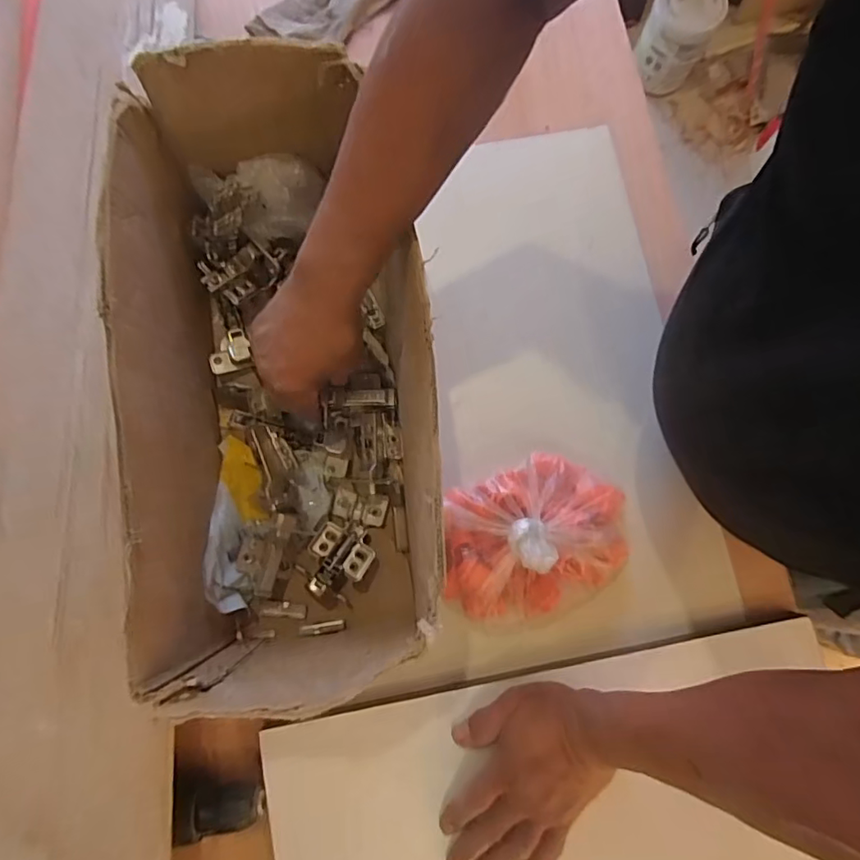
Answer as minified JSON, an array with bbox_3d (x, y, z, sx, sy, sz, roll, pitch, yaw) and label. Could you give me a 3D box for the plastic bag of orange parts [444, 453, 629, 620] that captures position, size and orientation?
[{"bbox_3d":[0.094,0.095,0.475,0.183,0.094,0.133,-24,81,-5],"label":"plastic bag of orange parts"}]

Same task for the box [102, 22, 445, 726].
[{"bbox_3d":[-0.111,-0.045,0.456,0.210,0.181,0.461,-8,80,-2],"label":"box"}]

